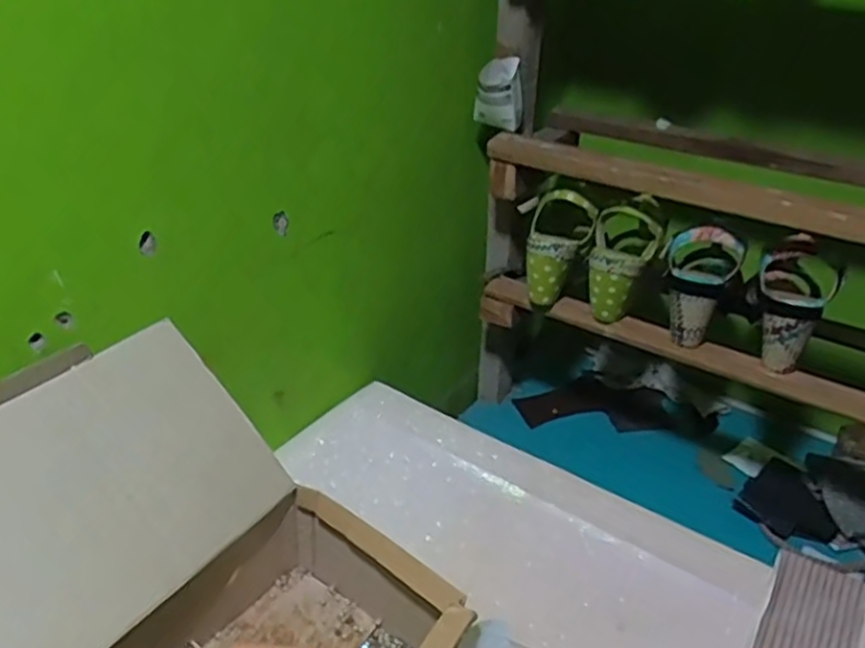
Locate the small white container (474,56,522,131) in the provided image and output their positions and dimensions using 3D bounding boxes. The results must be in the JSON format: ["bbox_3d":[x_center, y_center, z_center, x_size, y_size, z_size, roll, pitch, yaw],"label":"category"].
[{"bbox_3d":[0.081,-0.280,0.880,0.056,0.082,0.032,6,32,7],"label":"small white container"}]

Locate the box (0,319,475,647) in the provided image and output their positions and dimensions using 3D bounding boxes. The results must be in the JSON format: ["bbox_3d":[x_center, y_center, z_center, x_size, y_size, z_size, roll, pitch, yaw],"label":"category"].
[{"bbox_3d":[-0.193,0.210,0.510,0.334,0.233,0.320,23,37,31],"label":"box"}]

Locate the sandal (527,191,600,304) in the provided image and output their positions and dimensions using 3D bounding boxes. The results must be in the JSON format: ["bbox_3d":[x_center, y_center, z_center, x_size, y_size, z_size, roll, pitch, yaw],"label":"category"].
[{"bbox_3d":[0.148,-0.093,0.898,0.077,0.140,0.072,22,4,29],"label":"sandal"}]

